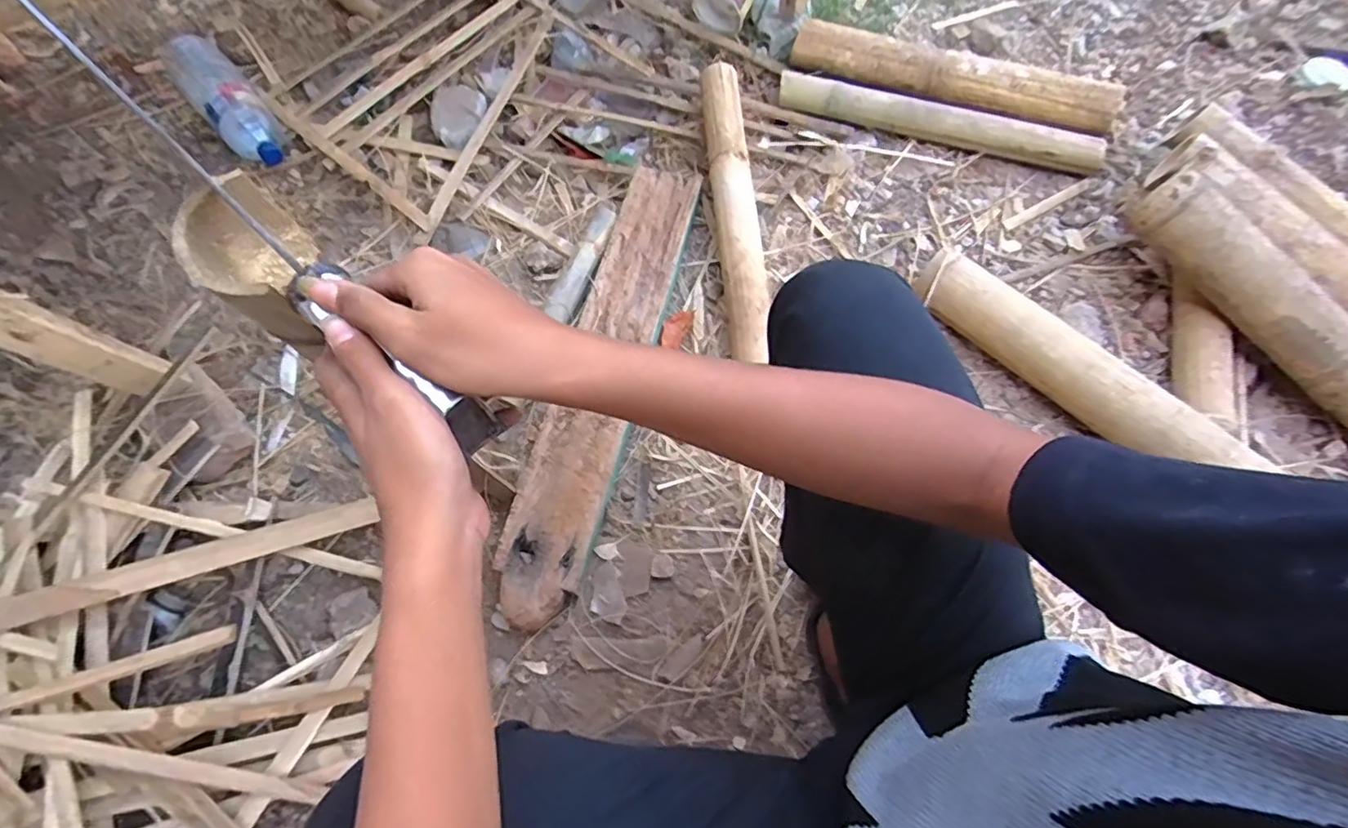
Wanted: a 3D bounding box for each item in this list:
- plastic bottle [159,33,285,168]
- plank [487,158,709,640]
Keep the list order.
[{"bbox_3d":[-0.774,-0.544,1.021,0.098,0.076,0.336,-40,74,-15],"label":"plastic bottle"},{"bbox_3d":[-0.097,-0.063,0.843,0.115,0.046,0.705,15,69,5],"label":"plank"}]

